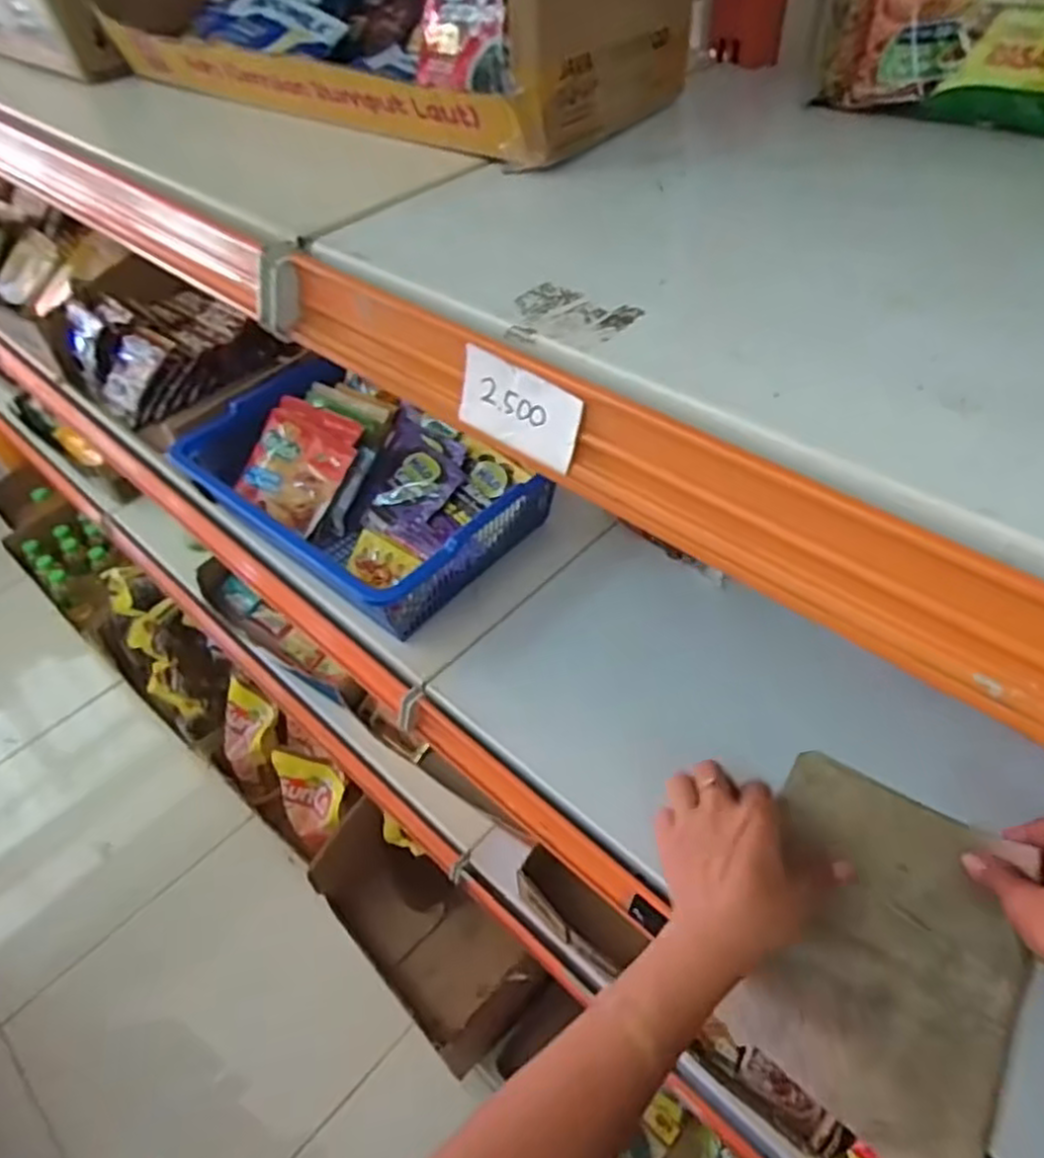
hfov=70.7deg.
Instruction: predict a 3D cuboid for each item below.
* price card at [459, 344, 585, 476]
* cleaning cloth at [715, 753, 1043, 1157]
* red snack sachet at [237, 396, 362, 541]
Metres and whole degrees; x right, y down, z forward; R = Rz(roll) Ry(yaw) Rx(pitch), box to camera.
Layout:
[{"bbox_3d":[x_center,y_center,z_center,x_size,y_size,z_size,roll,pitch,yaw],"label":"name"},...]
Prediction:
[{"bbox_3d":[-0.002,-0.058,0.254,0.053,0.027,0.004,34,36,28],"label":"price card"},{"bbox_3d":[0.211,0.216,0.441,0.145,0.034,0.193,25,55,23],"label":"cleaning cloth"},{"bbox_3d":[-0.207,-0.107,0.685,0.097,0.026,0.116,21,80,7],"label":"red snack sachet"}]

